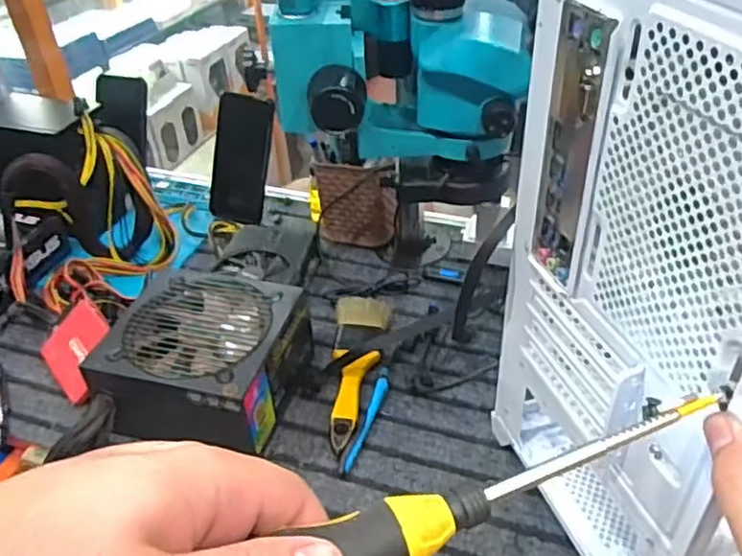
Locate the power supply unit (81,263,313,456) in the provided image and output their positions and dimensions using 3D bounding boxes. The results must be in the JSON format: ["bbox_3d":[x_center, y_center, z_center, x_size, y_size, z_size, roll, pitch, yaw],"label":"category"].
[{"bbox_3d":[-0.152,0.079,0.609,0.156,0.085,0.162,10,40,16],"label":"power supply unit"}]

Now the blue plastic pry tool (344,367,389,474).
[{"bbox_3d":[0.000,0.125,0.604,0.013,0.013,0.125,7,39,13],"label":"blue plastic pry tool"}]

